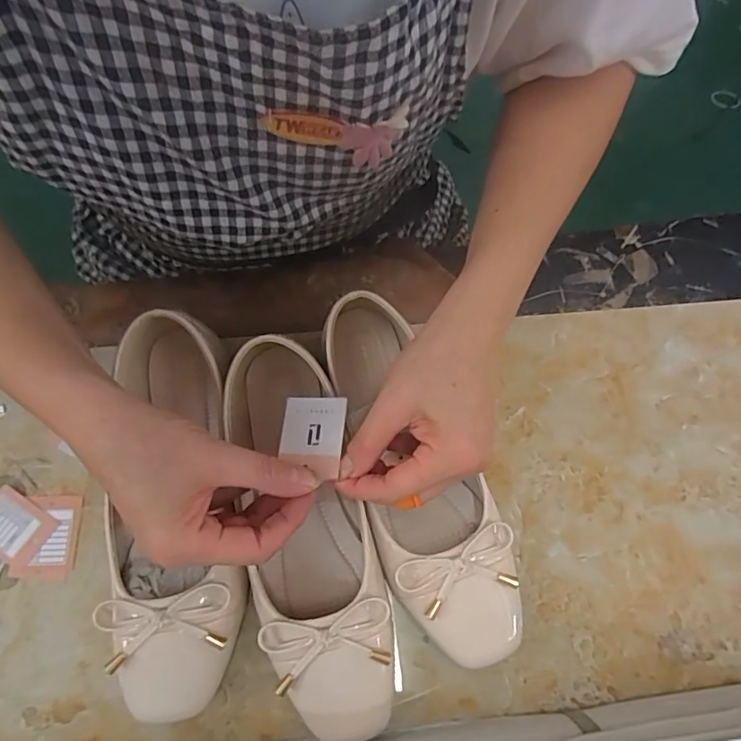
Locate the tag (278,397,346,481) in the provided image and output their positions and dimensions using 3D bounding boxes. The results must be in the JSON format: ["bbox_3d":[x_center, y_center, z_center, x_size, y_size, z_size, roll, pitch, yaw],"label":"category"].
[{"bbox_3d":[-0.035,0.039,0.310,0.037,0.004,0.049,1,65,11],"label":"tag"}]

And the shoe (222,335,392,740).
[{"bbox_3d":[-0.043,0.092,0.331,0.076,0.051,0.244,-15,73,-5],"label":"shoe"}]

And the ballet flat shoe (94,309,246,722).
[{"bbox_3d":[-0.127,0.080,0.336,0.082,0.066,0.241,-8,71,-3],"label":"ballet flat shoe"}]

